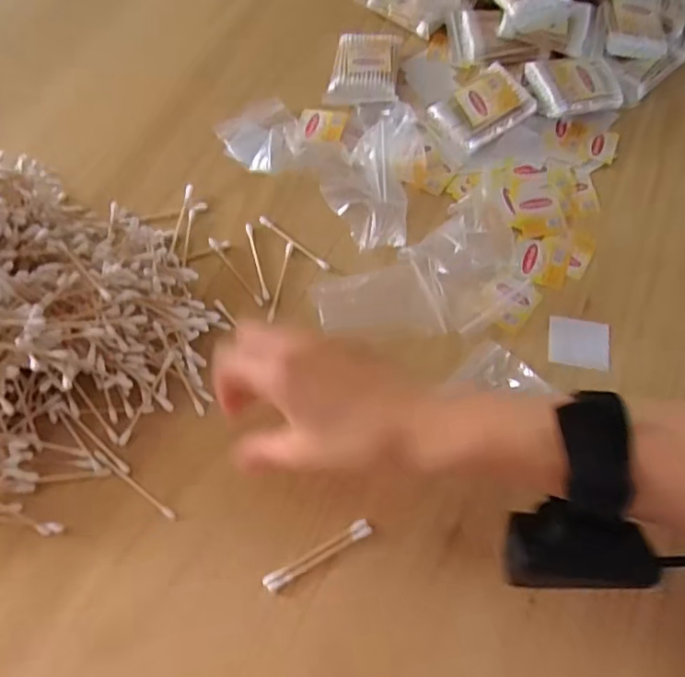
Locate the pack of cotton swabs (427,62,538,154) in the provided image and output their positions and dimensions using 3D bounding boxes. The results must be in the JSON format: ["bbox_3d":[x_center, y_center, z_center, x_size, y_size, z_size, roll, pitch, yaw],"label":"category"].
[{"bbox_3d":[0.119,-0.195,0.502,0.072,0.010,0.055,-36,76,0],"label":"pack of cotton swabs"}]

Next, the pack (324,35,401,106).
[{"bbox_3d":[0.020,-0.243,0.531,0.059,0.015,0.080,7,67,1],"label":"pack"}]

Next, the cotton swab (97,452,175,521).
[{"bbox_3d":[-0.135,0.095,0.388,0.069,0.005,0.006,34,71,12],"label":"cotton swab"}]

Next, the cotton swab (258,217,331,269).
[{"bbox_3d":[-0.038,-0.076,0.468,0.072,0.004,0.007,39,72,13],"label":"cotton swab"}]

